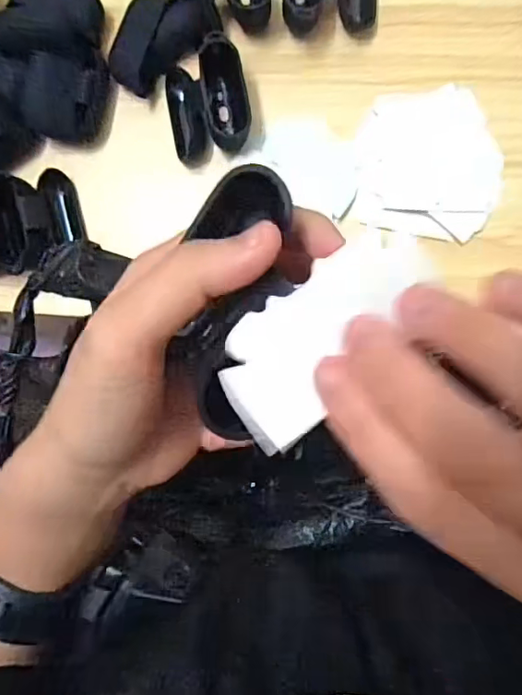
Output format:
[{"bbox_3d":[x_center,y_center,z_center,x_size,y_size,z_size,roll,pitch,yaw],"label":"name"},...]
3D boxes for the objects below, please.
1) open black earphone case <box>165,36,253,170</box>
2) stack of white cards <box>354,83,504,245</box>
[{"bbox_3d":[-0.036,-0.165,0.352,0.054,0.038,0.063,-11,85,2],"label":"open black earphone case"},{"bbox_3d":[0.113,-0.126,0.358,0.093,0.010,0.104,-1,85,3],"label":"stack of white cards"}]

